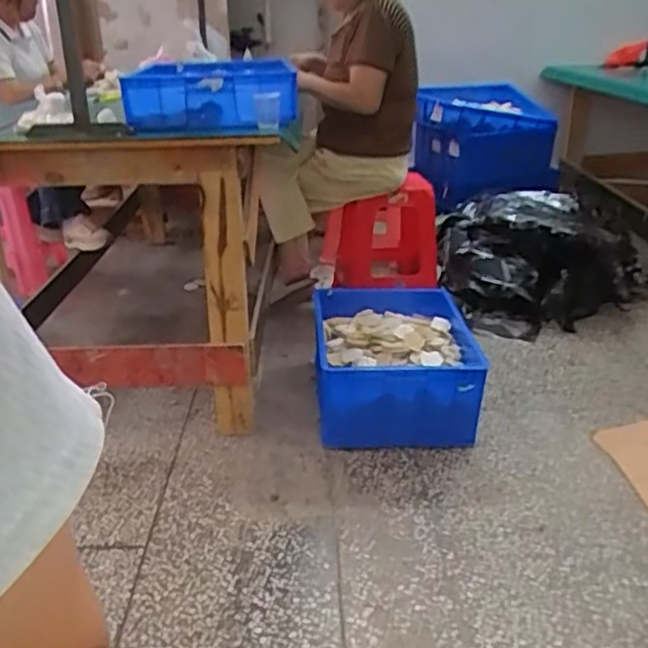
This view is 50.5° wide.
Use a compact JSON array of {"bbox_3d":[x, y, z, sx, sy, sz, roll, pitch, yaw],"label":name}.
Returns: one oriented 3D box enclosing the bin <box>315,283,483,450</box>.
[{"bbox_3d":[0.194,0.109,1.930,0.435,0.247,0.567,0,25,-2],"label":"bin"}]

